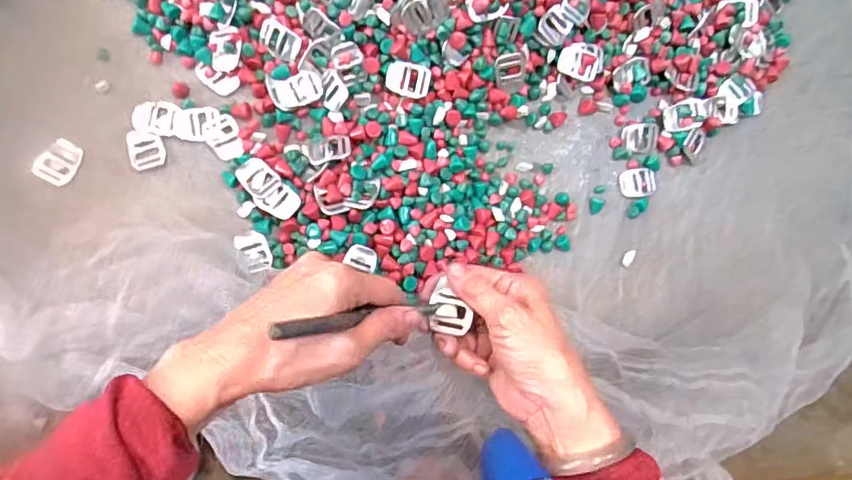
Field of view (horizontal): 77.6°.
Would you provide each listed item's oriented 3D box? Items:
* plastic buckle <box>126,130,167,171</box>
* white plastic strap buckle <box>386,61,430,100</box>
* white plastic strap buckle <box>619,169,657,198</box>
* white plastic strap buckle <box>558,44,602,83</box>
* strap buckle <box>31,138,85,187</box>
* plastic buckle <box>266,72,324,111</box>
[{"bbox_3d":[-0.249,-0.081,0.472,0.029,0.005,0.036,-16,93,-7],"label":"plastic buckle"},{"bbox_3d":[-0.016,-0.147,0.487,0.040,0.004,0.029,13,105,2],"label":"white plastic strap buckle"},{"bbox_3d":[0.215,-0.057,0.536,0.040,0.004,0.028,-2,91,-7],"label":"white plastic strap buckle"},{"bbox_3d":[0.150,-0.175,0.516,0.041,0.013,0.039,0,91,-7],"label":"white plastic strap buckle"},{"bbox_3d":[-0.320,-0.068,0.462,0.029,0.011,0.038,30,87,-7],"label":"strap buckle"},{"bbox_3d":[-0.118,-0.135,0.481,0.048,0.007,0.030,-10,92,-7],"label":"plastic buckle"}]

